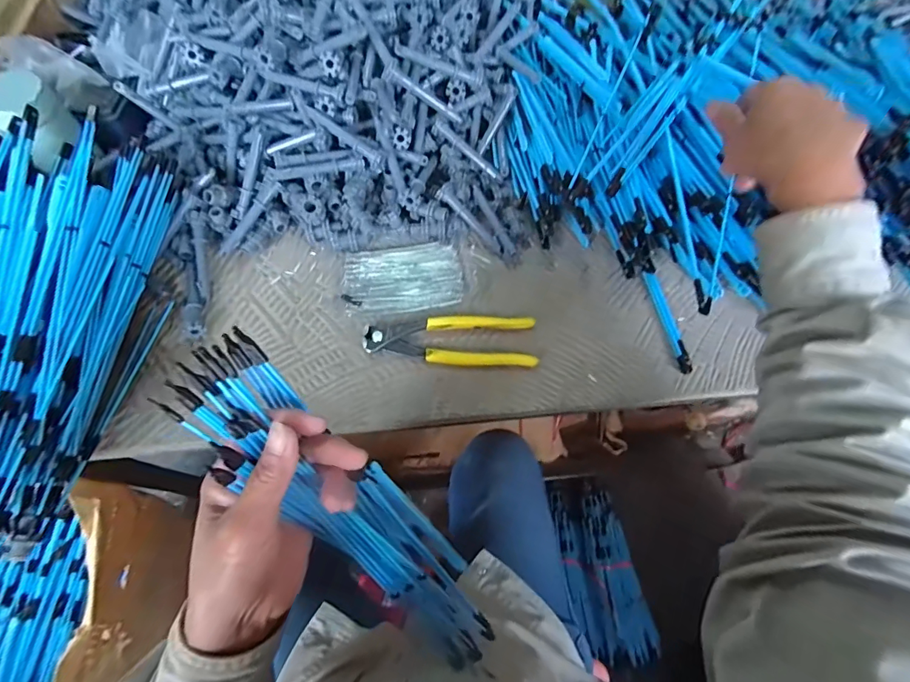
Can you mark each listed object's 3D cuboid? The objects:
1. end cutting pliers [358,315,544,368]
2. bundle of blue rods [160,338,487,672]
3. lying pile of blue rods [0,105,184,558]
[{"bbox_3d":[-0.005,-0.001,0.441,0.165,0.014,0.052,1,65,0],"label":"end cutting pliers"},{"bbox_3d":[-0.053,0.132,0.310,0.056,0.329,0.026,-42,31,-18],"label":"bundle of blue rods"},{"bbox_3d":[-0.365,-0.022,0.389,0.143,0.113,0.372,4,65,1],"label":"lying pile of blue rods"}]

